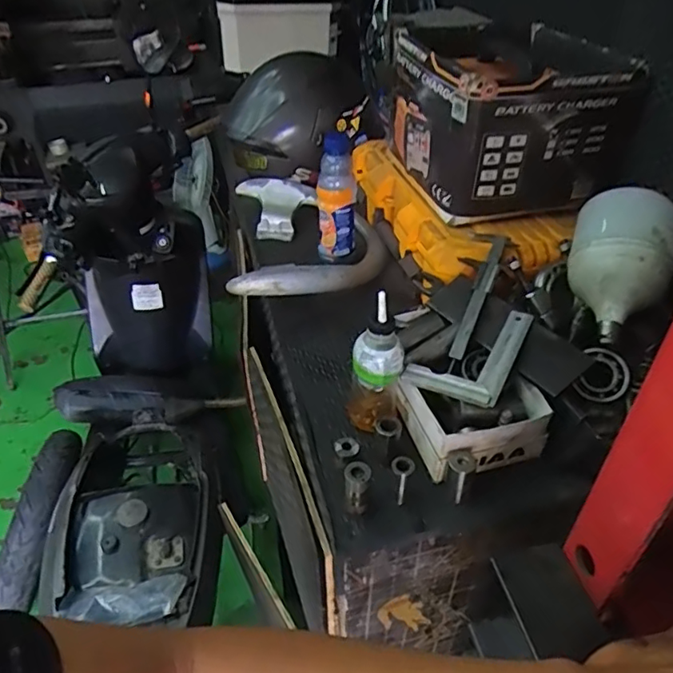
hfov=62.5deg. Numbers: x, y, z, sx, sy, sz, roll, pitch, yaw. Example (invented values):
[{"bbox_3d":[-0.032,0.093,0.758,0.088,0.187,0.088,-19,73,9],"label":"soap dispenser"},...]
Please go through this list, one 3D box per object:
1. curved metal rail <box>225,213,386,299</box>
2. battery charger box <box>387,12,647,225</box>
[{"bbox_3d":[-0.013,-0.113,0.889,0.098,0.053,0.317,32,49,33],"label":"curved metal rail"},{"bbox_3d":[0.261,-0.351,0.886,0.284,0.194,0.301,-11,40,-13],"label":"battery charger box"}]

